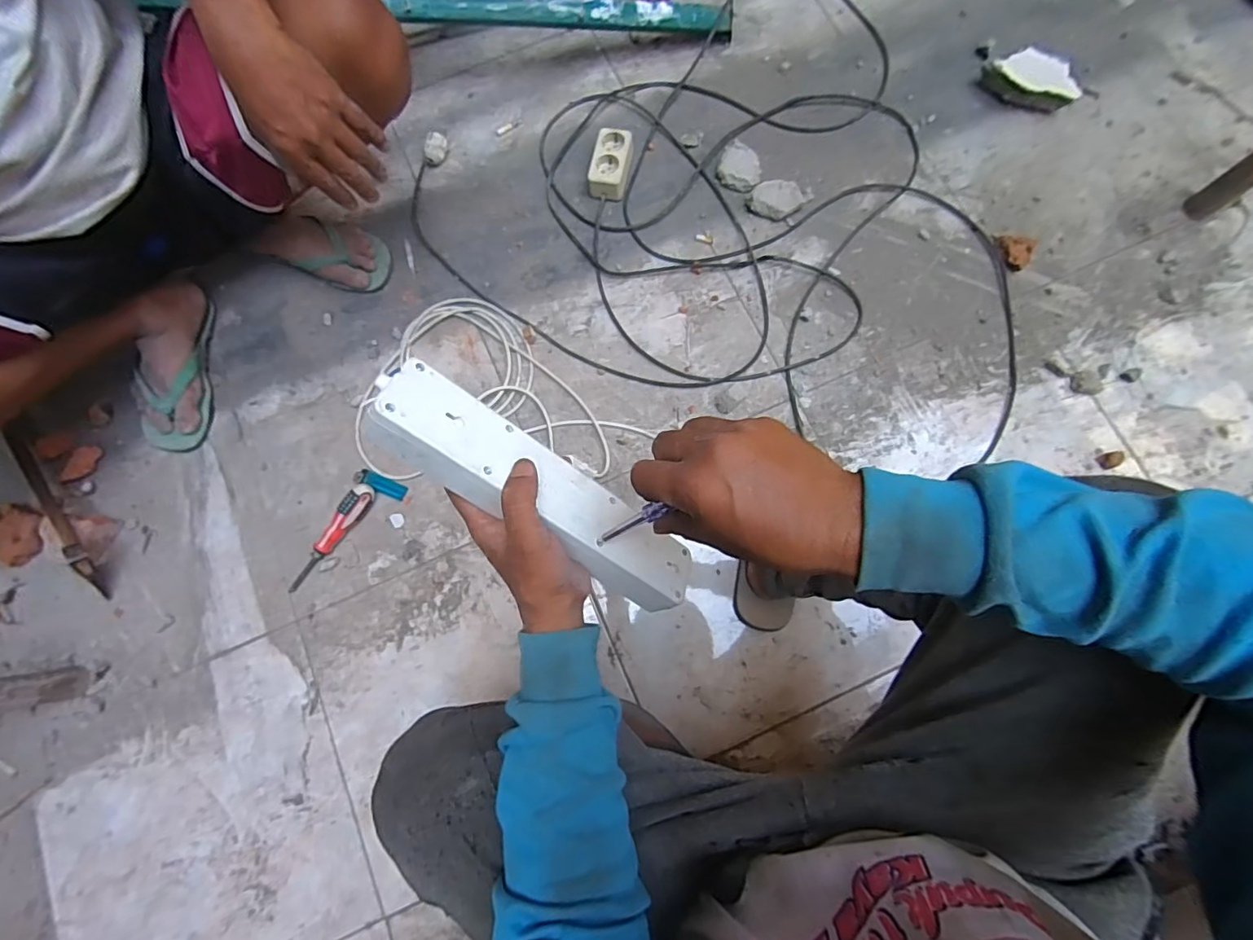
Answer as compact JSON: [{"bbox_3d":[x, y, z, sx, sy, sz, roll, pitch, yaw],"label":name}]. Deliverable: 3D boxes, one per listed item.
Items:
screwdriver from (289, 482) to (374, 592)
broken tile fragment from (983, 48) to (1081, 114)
[{"bbox_3d":[-0.425,0.096,0.758,0.033,0.035,0.175,36,81,9],"label":"screwdriver"},{"bbox_3d":[0.677,-0.650,0.890,0.154,0.044,0.072,31,80,8],"label":"broken tile fragment"}]

